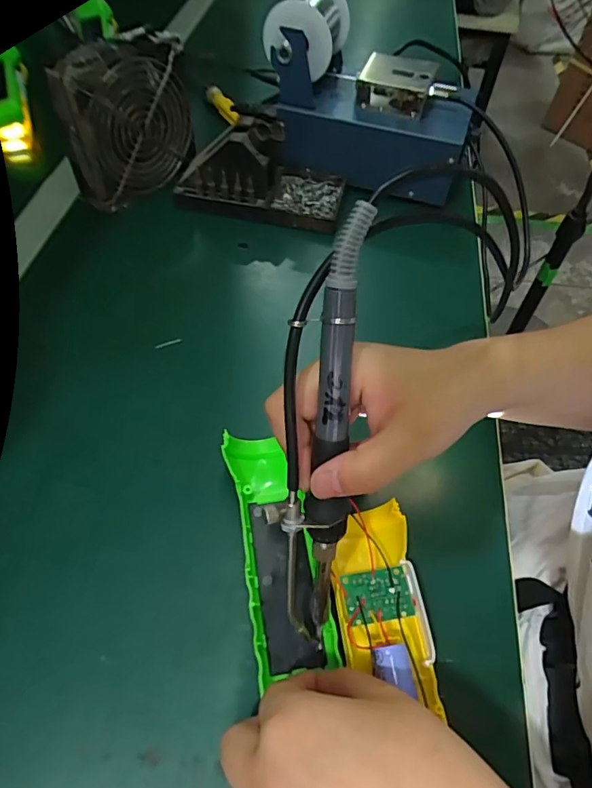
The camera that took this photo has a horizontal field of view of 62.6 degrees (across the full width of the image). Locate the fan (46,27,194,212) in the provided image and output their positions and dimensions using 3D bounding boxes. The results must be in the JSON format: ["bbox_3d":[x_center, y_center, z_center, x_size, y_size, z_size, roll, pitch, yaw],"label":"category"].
[{"bbox_3d":[-0.156,-0.255,0.460,0.047,0.126,0.130,36,61,21],"label":"fan"}]

